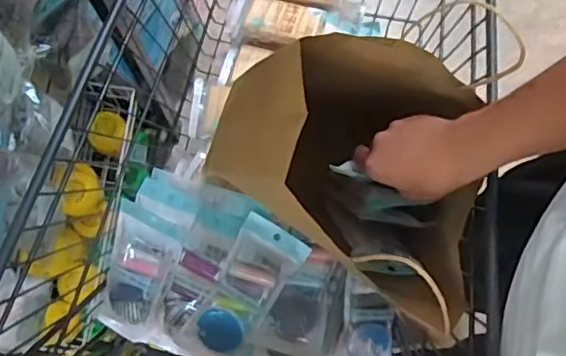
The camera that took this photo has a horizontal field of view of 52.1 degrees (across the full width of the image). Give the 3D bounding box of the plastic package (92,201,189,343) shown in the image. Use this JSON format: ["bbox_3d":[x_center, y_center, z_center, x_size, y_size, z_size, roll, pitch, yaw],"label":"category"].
[{"bbox_3d":[-0.189,0.128,0.758,0.085,0.033,0.186,20,112,3],"label":"plastic package"}]

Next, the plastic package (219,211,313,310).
[{"bbox_3d":[-0.025,0.108,0.749,0.087,0.021,0.102,28,97,-3],"label":"plastic package"}]

